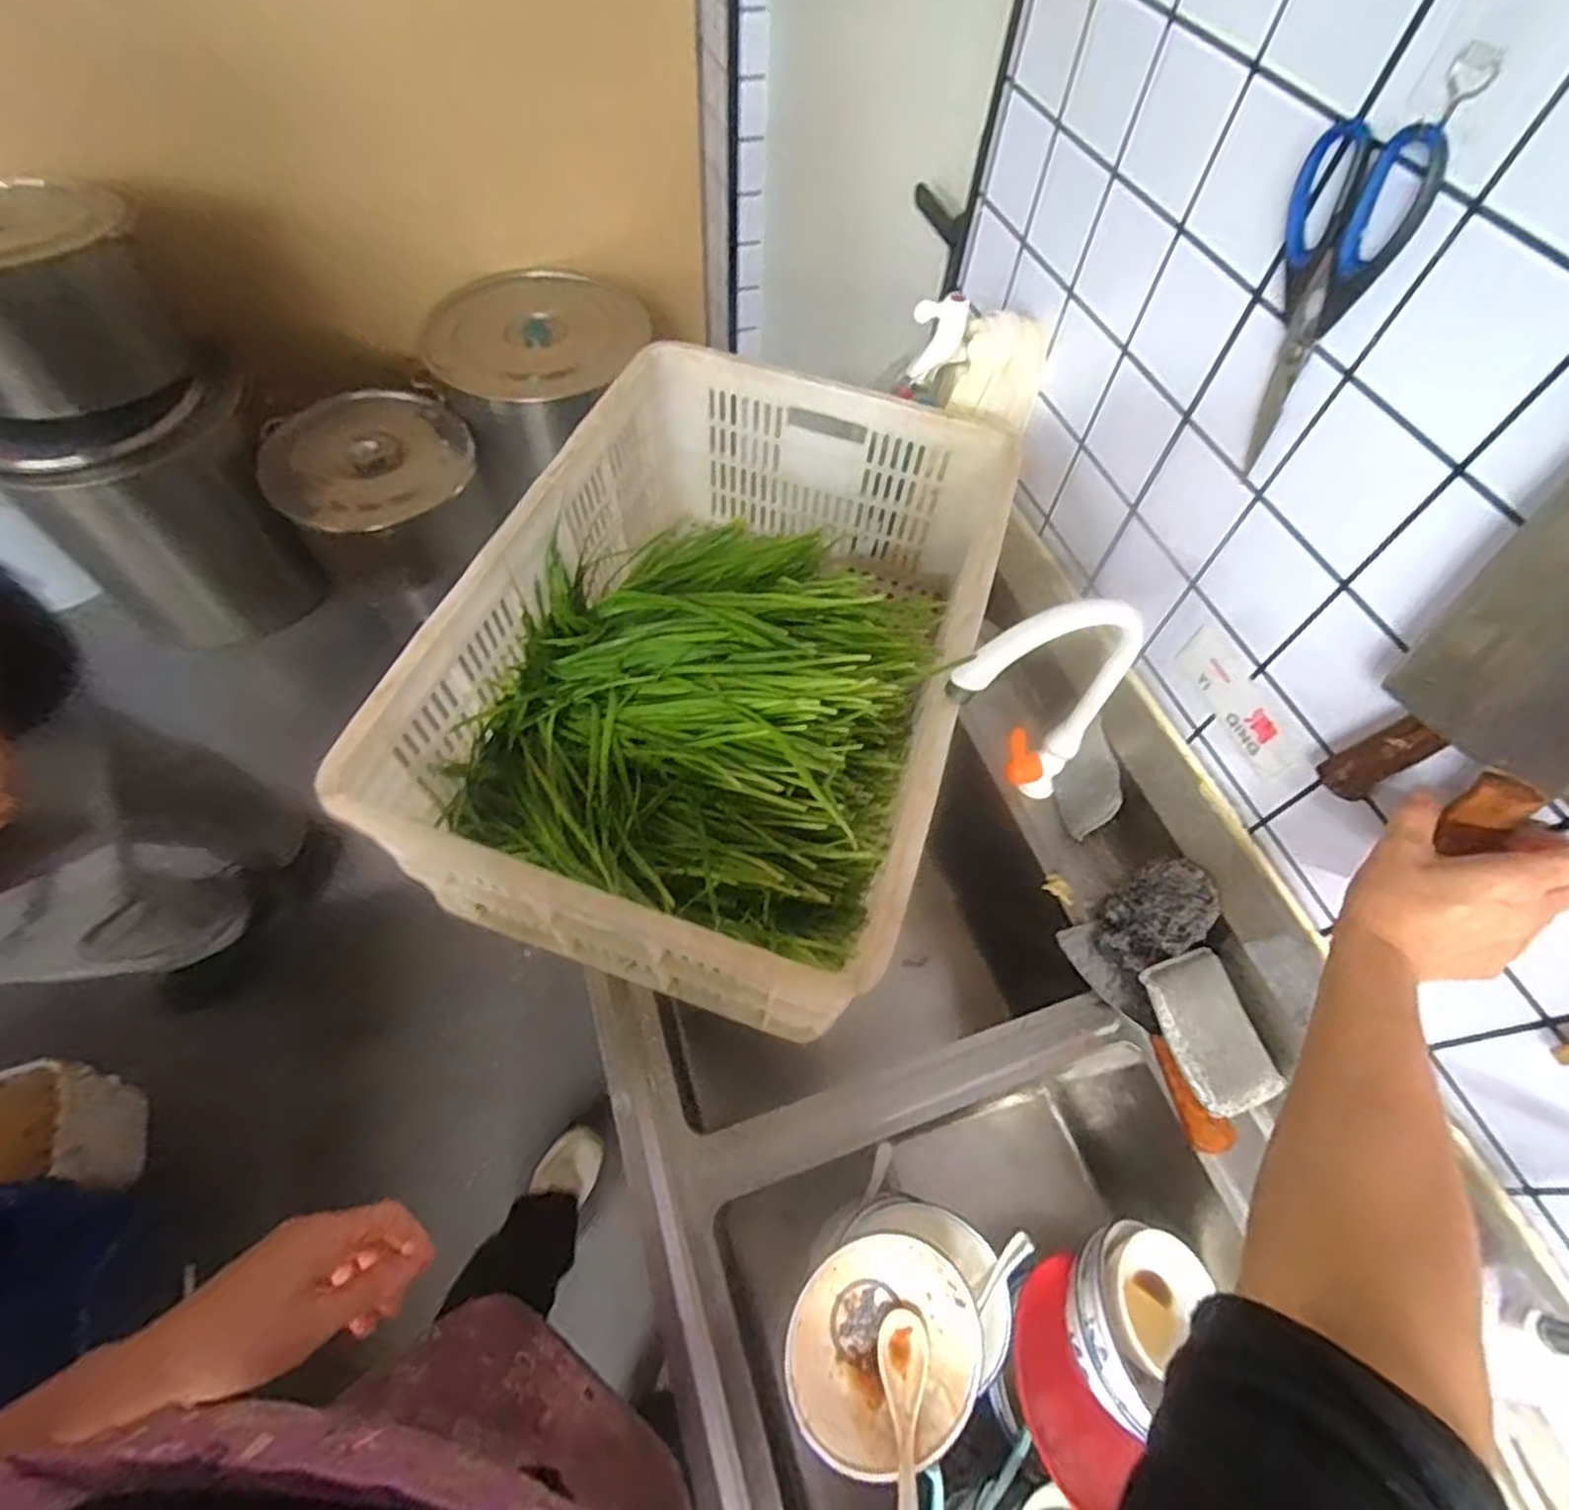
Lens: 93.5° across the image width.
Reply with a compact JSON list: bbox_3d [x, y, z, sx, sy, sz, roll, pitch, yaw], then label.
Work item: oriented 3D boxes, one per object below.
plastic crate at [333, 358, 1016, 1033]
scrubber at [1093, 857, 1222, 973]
[{"bbox_3d":[-0.050,-0.103,0.721,0.403,0.229,0.612,16,59,6],"label":"plastic crate"},{"bbox_3d":[0.342,0.147,0.683,0.090,0.069,0.080,-27,64,-19],"label":"scrubber"}]

